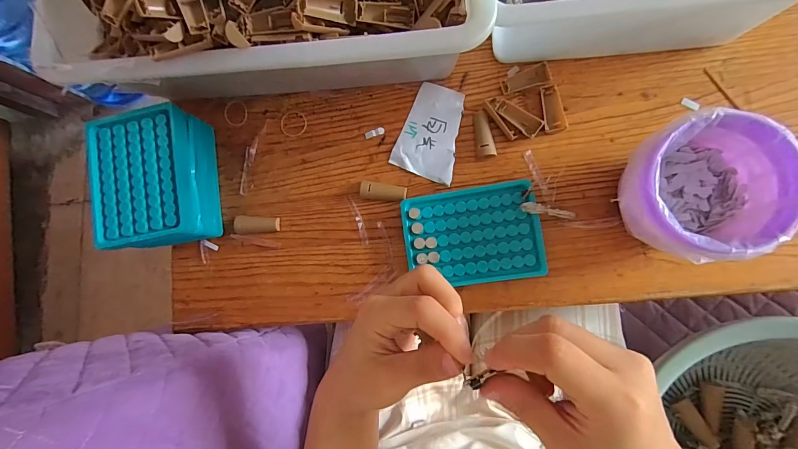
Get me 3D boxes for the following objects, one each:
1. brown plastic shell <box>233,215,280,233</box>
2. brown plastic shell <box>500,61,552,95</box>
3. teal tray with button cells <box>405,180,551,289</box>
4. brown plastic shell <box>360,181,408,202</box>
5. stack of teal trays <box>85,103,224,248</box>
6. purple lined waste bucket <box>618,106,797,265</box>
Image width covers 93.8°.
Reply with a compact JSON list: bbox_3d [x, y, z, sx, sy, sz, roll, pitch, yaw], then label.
[{"bbox_3d":[-0.159,0.001,0.420,0.050,0.012,0.020,3,84,7],"label":"brown plastic shell"},{"bbox_3d":[0.134,-0.154,0.394,0.050,0.008,0.021,-14,82,5],"label":"brown plastic shell"},{"bbox_3d":[0.073,0.012,0.378,0.130,0.019,0.094,-8,83,6],"label":"teal tray with button cells"},{"bbox_3d":[-0.017,-0.035,0.404,0.049,0.013,0.018,9,85,8],"label":"brown plastic shell"},{"bbox_3d":[-0.255,-0.044,0.405,0.091,0.081,0.136,-9,83,6],"label":"stack of teal trays"},{"bbox_3d":[0.251,-0.027,0.323,0.109,0.091,0.106,-1,84,7],"label":"purple lined waste bucket"}]

